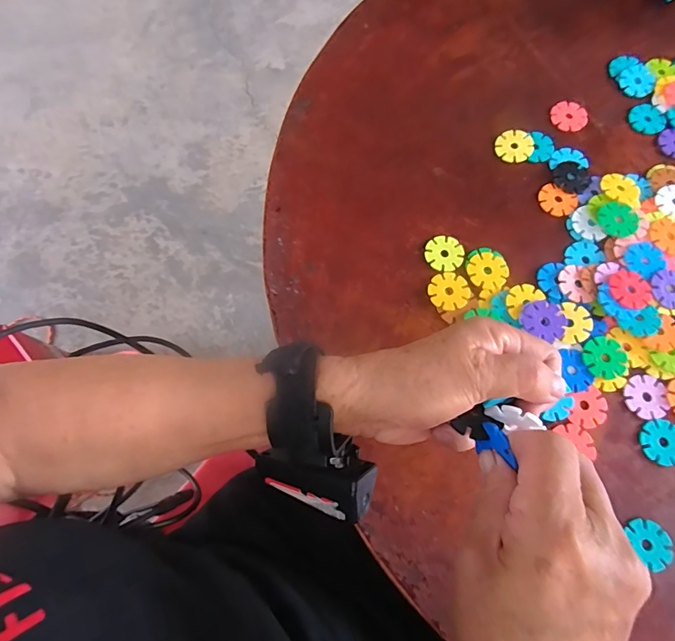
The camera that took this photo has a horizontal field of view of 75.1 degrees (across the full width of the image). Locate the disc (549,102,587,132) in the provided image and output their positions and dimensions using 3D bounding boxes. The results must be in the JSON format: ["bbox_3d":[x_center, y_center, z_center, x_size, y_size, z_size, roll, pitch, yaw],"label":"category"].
[{"bbox_3d":[0.215,-0.190,0.407,0.032,0.004,0.033,0,71,1],"label":"disc"}]

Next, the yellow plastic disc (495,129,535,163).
[{"bbox_3d":[0.160,-0.157,0.395,0.034,0.006,0.030,-19,72,-6],"label":"yellow plastic disc"}]

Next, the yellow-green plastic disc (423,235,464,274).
[{"bbox_3d":[0.088,-0.055,0.357,0.032,0.004,0.030,0,71,1],"label":"yellow-green plastic disc"}]

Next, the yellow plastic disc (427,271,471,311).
[{"bbox_3d":[0.088,-0.023,0.346,0.031,0.004,0.031,0,71,1],"label":"yellow plastic disc"}]

